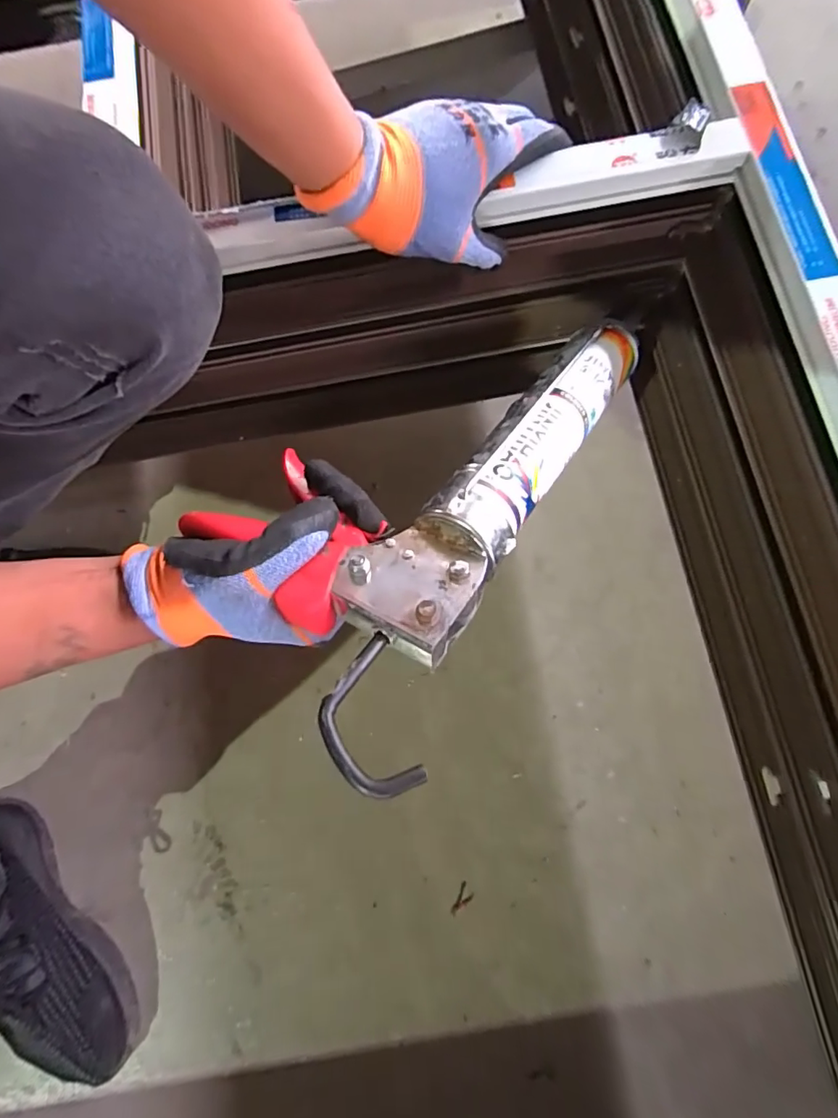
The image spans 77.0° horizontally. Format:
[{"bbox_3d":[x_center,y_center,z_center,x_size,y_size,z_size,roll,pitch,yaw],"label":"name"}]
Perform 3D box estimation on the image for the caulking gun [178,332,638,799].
[{"bbox_3d":[0.025,-0.060,0.318,0.170,0.044,0.348,39,64,9],"label":"caulking gun"}]

